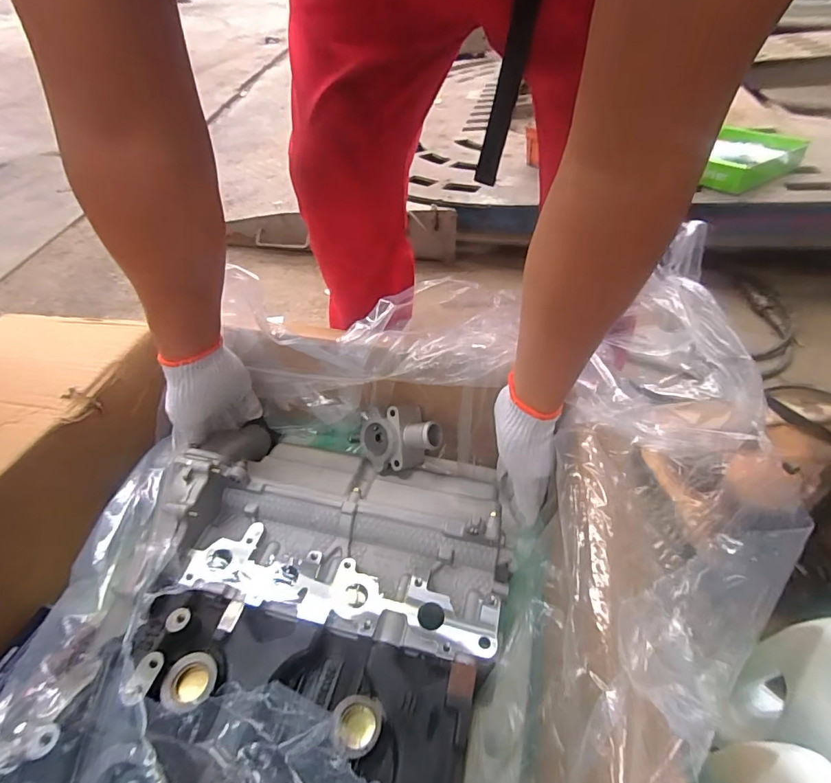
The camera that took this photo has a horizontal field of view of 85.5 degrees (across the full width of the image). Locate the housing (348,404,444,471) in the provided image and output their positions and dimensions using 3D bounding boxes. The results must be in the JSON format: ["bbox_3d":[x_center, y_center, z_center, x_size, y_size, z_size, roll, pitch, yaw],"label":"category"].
[{"bbox_3d":[-0.027,0.055,0.543,0.114,0.058,0.072,0,45,3],"label":"housing"}]

